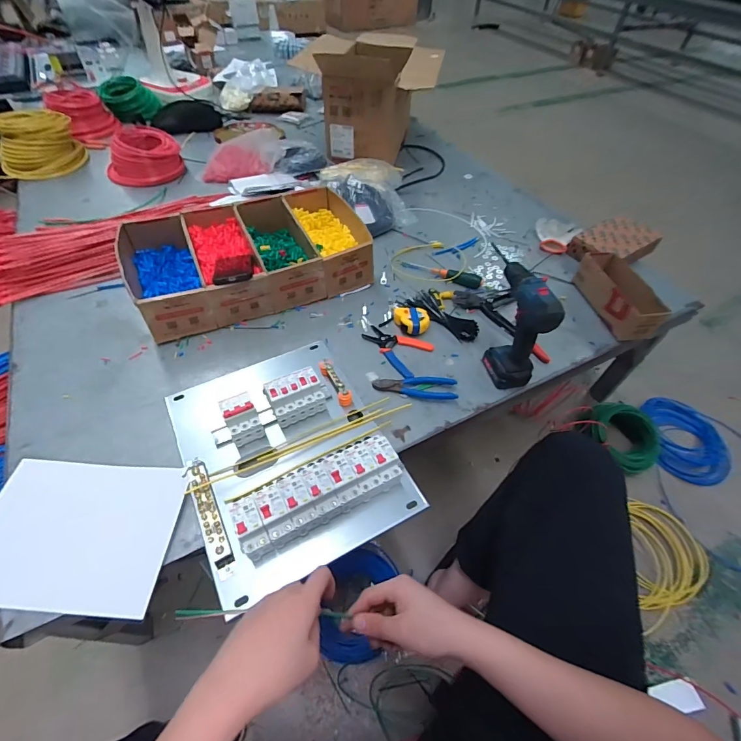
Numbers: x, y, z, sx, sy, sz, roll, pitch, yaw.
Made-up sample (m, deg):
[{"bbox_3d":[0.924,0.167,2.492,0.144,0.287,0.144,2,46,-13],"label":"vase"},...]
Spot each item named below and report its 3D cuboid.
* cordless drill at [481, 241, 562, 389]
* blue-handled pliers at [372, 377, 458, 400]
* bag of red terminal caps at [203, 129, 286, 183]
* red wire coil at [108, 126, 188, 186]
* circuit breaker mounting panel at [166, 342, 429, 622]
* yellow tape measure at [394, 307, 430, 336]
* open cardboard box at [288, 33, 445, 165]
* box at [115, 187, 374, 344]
[{"bbox_3d":[0.284,-0.105,0.780,0.073,0.228,0.196,-6,50,-8],"label":"cordless drill"},{"bbox_3d":[0.091,0.033,0.793,0.166,0.027,0.050,7,50,2],"label":"blue-handled pliers"},{"bbox_3d":[-0.439,-0.744,1.326,0.277,0.113,0.136,-13,52,-14],"label":"bag of red terminal caps"},{"bbox_3d":[-0.777,-0.742,1.323,0.241,0.102,0.189,-17,53,-17],"label":"red wire coil"},{"bbox_3d":[-0.142,0.109,0.669,0.345,0.089,0.405,-21,54,-20],"label":"circuit breaker mounting panel"},{"bbox_3d":[0.096,-0.118,0.902,0.076,0.030,0.080,-3,50,-6],"label":"yellow tape measure"},{"bbox_3d":[0.010,-1.012,1.430,0.460,0.315,0.525,9,52,4],"label":"open cardboard box"},{"bbox_3d":[-0.290,-0.280,0.965,0.542,0.124,0.320,-21,56,-18],"label":"box"}]

